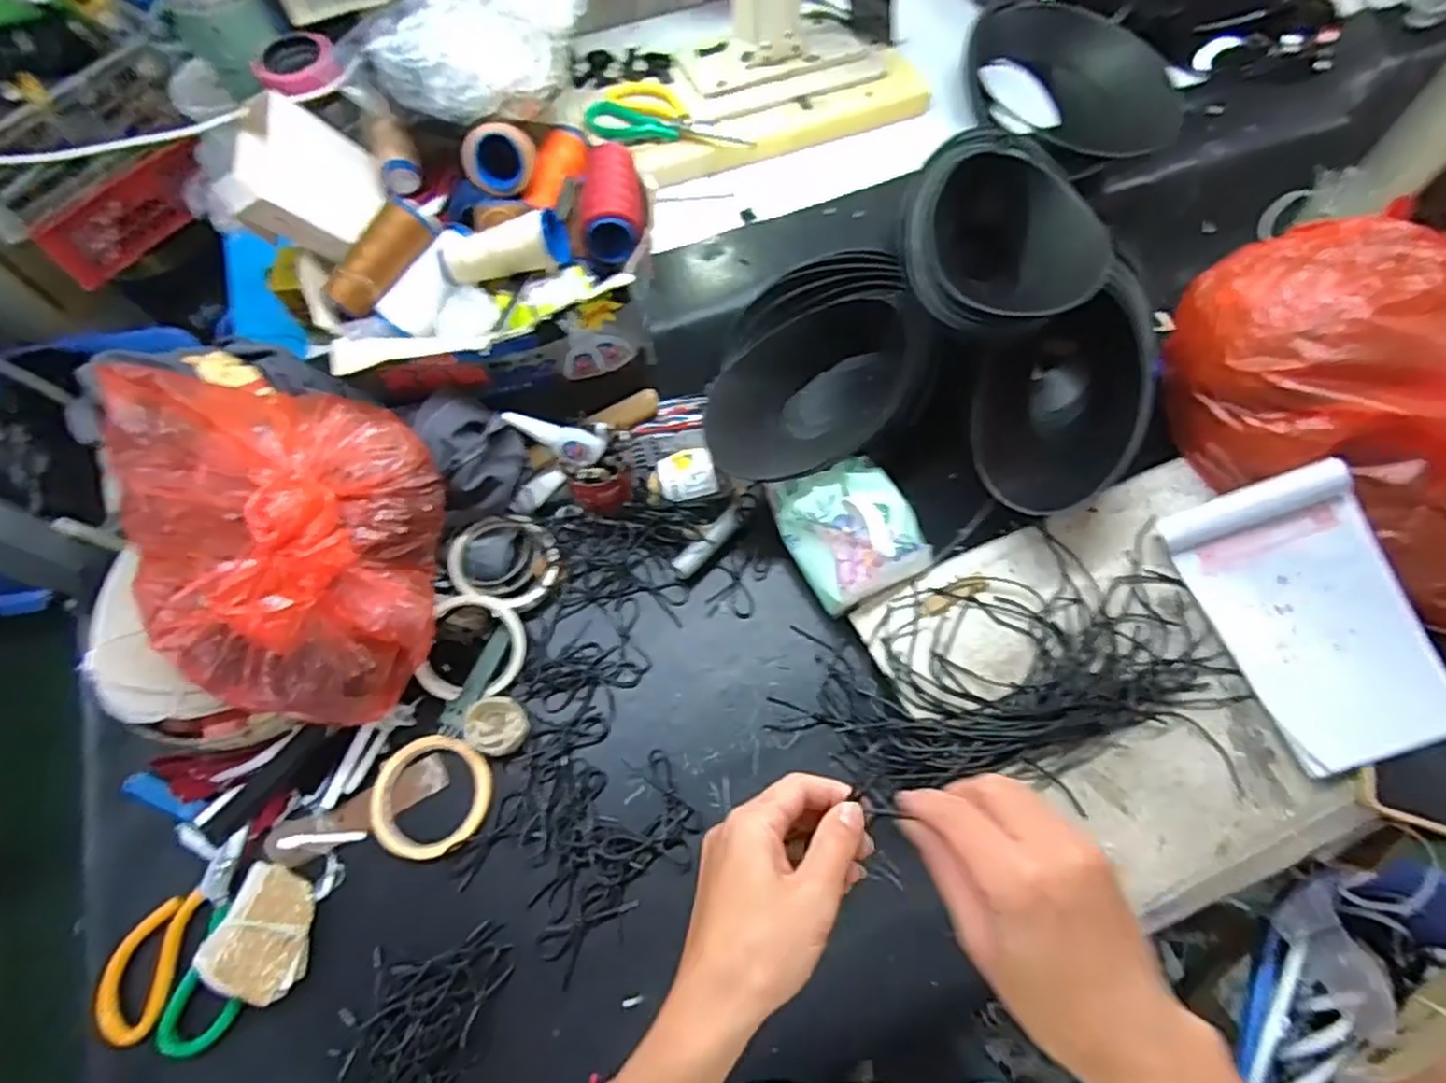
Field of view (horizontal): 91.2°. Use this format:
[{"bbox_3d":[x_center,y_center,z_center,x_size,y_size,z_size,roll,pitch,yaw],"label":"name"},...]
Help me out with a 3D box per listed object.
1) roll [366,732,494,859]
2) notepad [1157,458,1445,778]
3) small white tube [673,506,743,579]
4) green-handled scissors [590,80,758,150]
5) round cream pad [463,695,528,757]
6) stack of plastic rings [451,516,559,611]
[{"bbox_3d":[-0.241,0.210,0.584,0.095,0.017,0.093,-1,67,2],"label":"roll"},{"bbox_3d":[0.472,0.060,0.566,0.128,0.046,0.226,-25,78,17],"label":"notepad"},{"bbox_3d":[-0.013,-0.001,0.653,0.020,0.018,0.082,40,74,17],"label":"small white tube"},{"bbox_3d":[-0.056,-0.472,0.785,0.182,0.019,0.095,18,68,9],"label":"green-handled scissors"},{"bbox_3d":[-0.190,0.155,0.593,0.051,0.012,0.047,2,81,-2],"label":"round cream pad"},{"bbox_3d":[-0.199,0.017,0.651,0.094,0.026,0.083,19,69,-4],"label":"stack of plastic rings"}]

